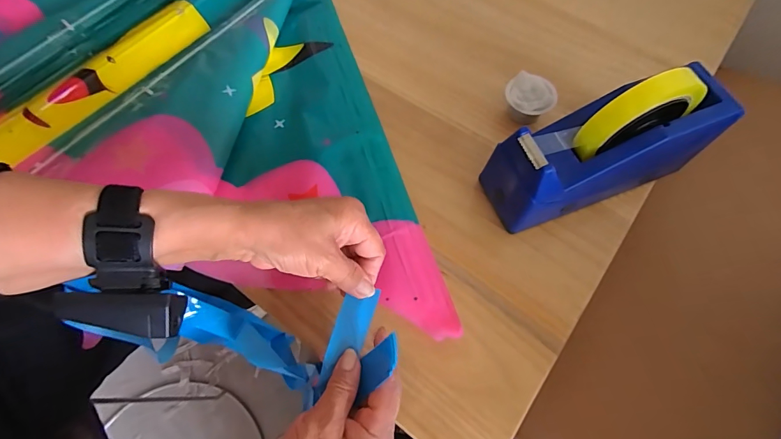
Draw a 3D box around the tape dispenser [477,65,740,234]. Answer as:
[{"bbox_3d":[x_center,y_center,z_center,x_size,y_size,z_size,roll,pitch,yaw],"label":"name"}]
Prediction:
[{"bbox_3d":[0.191,-0.067,0.346,0.195,0.137,0.062,-19,67,-9],"label":"tape dispenser"}]

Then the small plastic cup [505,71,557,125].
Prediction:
[{"bbox_3d":[0.151,-0.130,0.431,0.051,0.037,0.059,-7,66,-4],"label":"small plastic cup"}]

